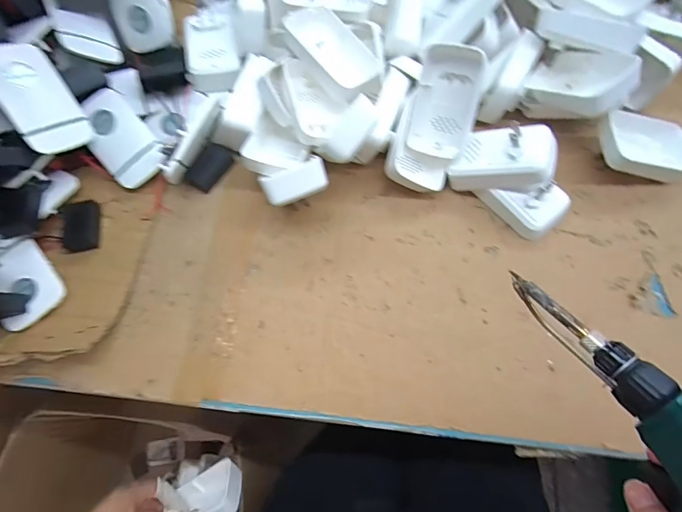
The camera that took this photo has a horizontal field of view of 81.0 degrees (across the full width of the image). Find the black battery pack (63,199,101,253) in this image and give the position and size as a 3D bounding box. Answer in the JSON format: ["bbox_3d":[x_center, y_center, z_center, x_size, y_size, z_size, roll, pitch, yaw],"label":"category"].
[{"bbox_3d":[-0.260,-0.030,0.401,0.034,0.009,0.054,-2,71,-18],"label":"black battery pack"}]

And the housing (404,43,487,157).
[{"bbox_3d":[0.099,-0.145,0.381,0.060,0.020,0.100,24,114,27],"label":"housing"}]

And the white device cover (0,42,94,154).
[{"bbox_3d":[-0.284,-0.147,0.372,0.009,0.099,0.060,-6,28,41],"label":"white device cover"}]

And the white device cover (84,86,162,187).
[{"bbox_3d":[-0.230,-0.121,0.413,0.059,0.016,0.097,-36,95,-3],"label":"white device cover"}]

